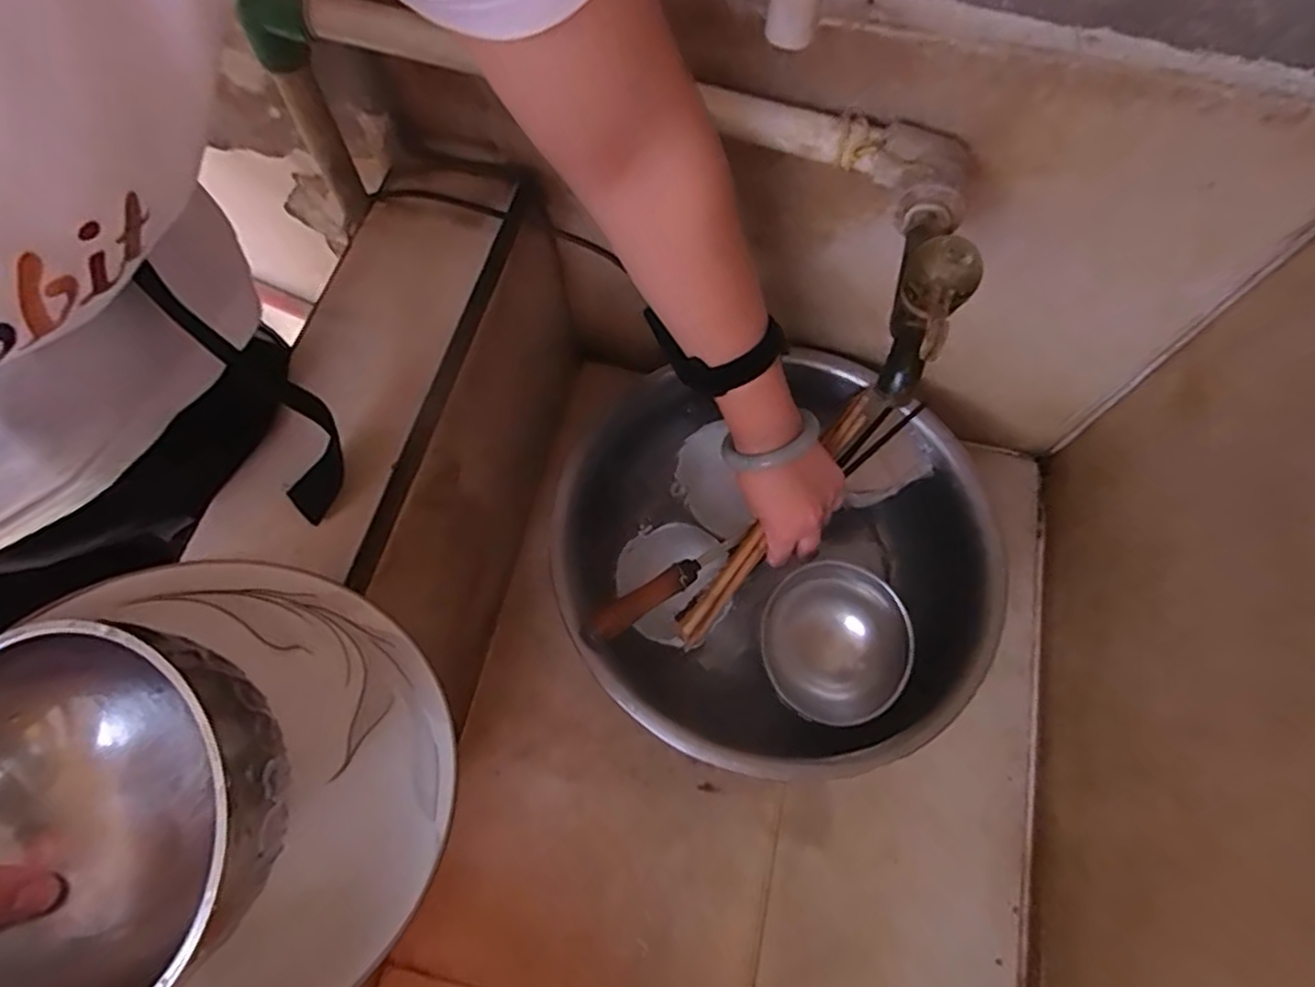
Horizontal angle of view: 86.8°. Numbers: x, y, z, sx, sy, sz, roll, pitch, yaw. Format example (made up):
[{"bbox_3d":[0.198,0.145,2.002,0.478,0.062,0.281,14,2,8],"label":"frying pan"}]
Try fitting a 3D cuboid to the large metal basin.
[{"bbox_3d":[0.103,0.048,0.600,0.320,0.133,0.359,3,66,1],"label":"large metal basin"}]

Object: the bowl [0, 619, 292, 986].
[{"bbox_3d":[-0.199,0.116,0.245,0.123,0.068,0.129,0,66,0],"label":"bowl"}]

